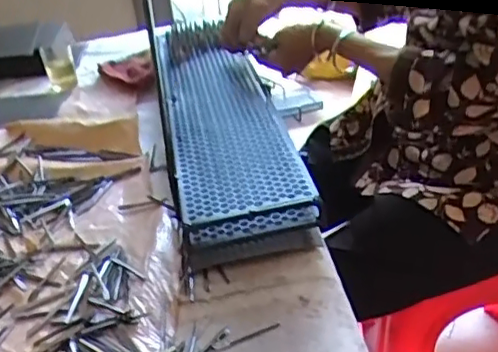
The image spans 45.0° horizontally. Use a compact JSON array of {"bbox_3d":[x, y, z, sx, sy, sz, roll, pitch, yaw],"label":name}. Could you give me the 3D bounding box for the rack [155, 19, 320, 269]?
[{"bbox_3d":[-0.053,-0.096,0.866,0.145,0.099,0.582,-10,32,-6],"label":"rack"}]

